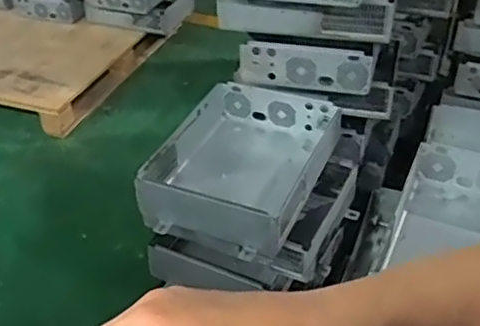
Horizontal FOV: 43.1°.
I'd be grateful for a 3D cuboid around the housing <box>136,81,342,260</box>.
[{"bbox_3d":[0.003,-0.003,1.427,0.348,0.175,0.451,14,40,19],"label":"housing"}]

